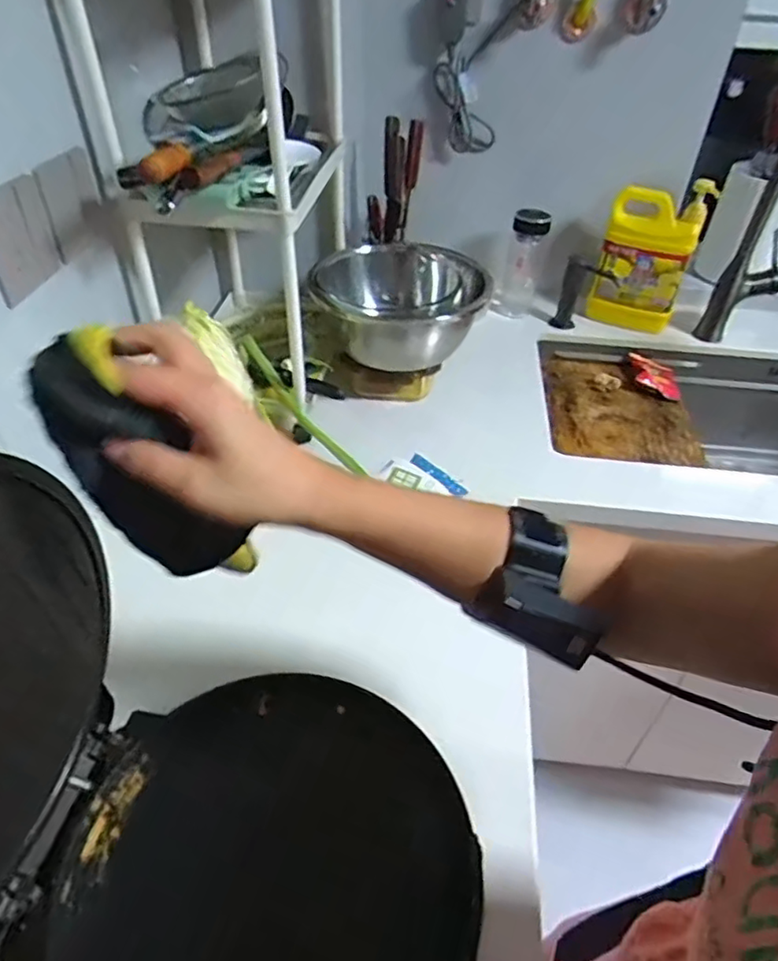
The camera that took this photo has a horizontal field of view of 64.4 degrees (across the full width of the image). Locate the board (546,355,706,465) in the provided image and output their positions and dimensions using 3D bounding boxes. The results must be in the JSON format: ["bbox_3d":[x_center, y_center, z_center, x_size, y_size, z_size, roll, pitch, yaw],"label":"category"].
[{"bbox_3d":[0.378,-0.125,1.025,0.223,0.029,0.254,5,42,2],"label":"board"}]

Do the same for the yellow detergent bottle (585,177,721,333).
[{"bbox_3d":[0.433,-0.373,1.044,0.143,0.227,0.079,15,44,13],"label":"yellow detergent bottle"}]

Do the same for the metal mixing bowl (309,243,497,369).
[{"bbox_3d":[0.017,-0.247,0.880,0.231,0.100,0.231,1,42,-1],"label":"metal mixing bowl"}]

